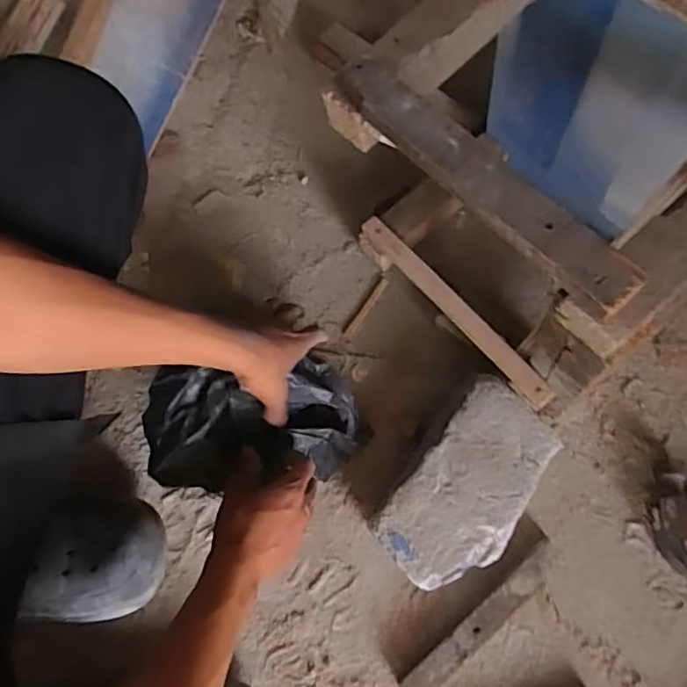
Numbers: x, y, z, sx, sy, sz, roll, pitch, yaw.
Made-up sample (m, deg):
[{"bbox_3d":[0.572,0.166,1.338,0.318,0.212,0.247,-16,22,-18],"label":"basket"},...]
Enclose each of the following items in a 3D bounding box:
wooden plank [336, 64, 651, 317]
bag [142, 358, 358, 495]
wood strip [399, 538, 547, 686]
[{"bbox_3d":[0.081,-0.106,0.352,0.038,0.014,0.236,-46,71,6],"label":"wooden plank"},{"bbox_3d":[-0.087,0.081,0.562,0.204,0.058,0.110,-2,72,-19],"label":"bag"},{"bbox_3d":[0.137,0.281,0.561,0.195,0.023,0.031,-39,76,-10],"label":"wood strip"}]

